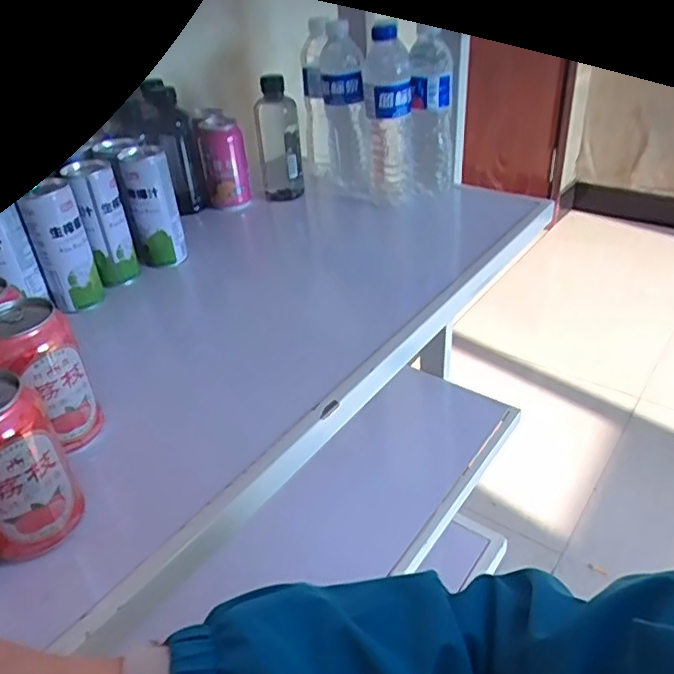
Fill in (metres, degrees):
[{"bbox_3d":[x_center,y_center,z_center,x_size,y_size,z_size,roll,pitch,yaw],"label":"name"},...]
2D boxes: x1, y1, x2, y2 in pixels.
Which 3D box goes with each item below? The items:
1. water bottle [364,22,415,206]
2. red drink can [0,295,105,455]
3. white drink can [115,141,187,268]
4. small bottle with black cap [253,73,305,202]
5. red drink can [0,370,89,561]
[{"bbox_3d":[0.070,-0.285,0.804,0.059,0.225,0.061,1,35,7],"label":"water bottle"},{"bbox_3d":[-0.222,0.031,0.457,0.055,0.108,0.054,-3,35,2],"label":"red drink can"},{"bbox_3d":[-0.216,-0.152,0.719,0.057,0.130,0.049,-15,36,-15],"label":"white drink can"},{"bbox_3d":[-0.081,-0.272,0.857,0.062,0.161,0.053,-6,35,-3],"label":"small bottle with black cap"},{"bbox_3d":[-0.205,0.080,0.383,0.063,0.104,0.056,-28,41,-31],"label":"red drink can"}]

